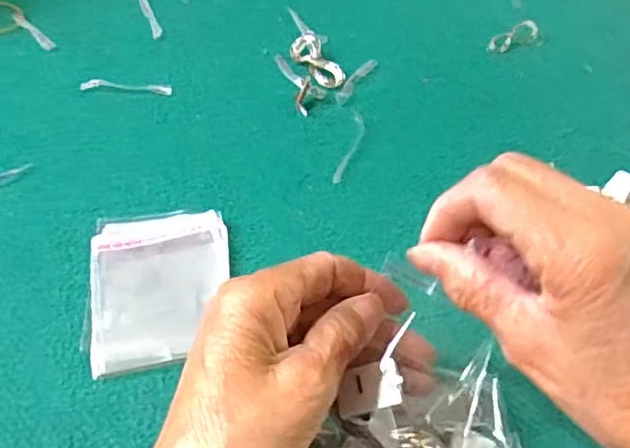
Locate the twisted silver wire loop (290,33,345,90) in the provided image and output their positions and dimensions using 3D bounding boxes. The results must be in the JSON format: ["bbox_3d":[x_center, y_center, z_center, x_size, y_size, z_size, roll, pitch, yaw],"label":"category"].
[{"bbox_3d":[0.001,-0.124,0.487,0.022,0.011,0.059,-25,55,-21],"label":"twisted silver wire loop"}]

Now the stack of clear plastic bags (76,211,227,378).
[{"bbox_3d":[-0.086,0.031,0.358,0.076,0.008,0.101,-6,50,-6],"label":"stack of clear plastic bags"}]

